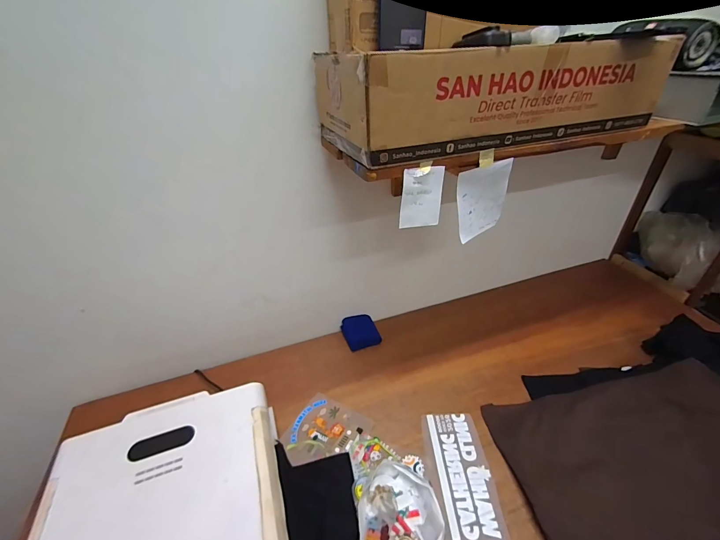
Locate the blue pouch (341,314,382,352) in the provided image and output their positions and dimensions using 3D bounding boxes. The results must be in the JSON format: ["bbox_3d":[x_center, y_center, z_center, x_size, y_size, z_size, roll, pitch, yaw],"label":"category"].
[{"bbox_3d":[0.002,0.209,1.126,0.115,0.041,0.120,-13,37,-16],"label":"blue pouch"}]

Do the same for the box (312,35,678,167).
[{"bbox_3d":[0.249,-0.361,0.664,0.617,0.157,0.286,-15,40,-17],"label":"box"}]

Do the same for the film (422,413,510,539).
[{"bbox_3d":[0.233,0.469,0.780,0.136,0.010,0.276,-1,38,-1],"label":"film"}]

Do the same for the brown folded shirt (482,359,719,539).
[{"bbox_3d":[0.597,0.395,0.737,0.518,0.106,0.348,-23,34,6],"label":"brown folded shirt"}]

